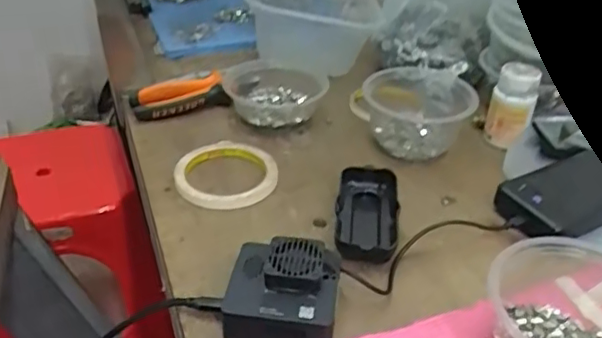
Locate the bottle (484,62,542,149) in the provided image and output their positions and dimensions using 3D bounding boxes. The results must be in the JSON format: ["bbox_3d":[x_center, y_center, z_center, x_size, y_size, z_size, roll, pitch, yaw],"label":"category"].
[{"bbox_3d":[0.224,-0.068,0.617,0.043,0.078,0.046,14,38,20],"label":"bottle"}]

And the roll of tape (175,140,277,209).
[{"bbox_3d":[-0.073,0.003,0.571,0.098,0.013,0.097,0,35,0],"label":"roll of tape"}]

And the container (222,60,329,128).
[{"bbox_3d":[-0.031,-0.090,0.675,0.113,0.042,0.111,-7,36,-9],"label":"container"}]

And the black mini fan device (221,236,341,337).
[{"bbox_3d":[-0.012,0.088,0.420,0.076,0.043,0.071,7,36,10],"label":"black mini fan device"}]

